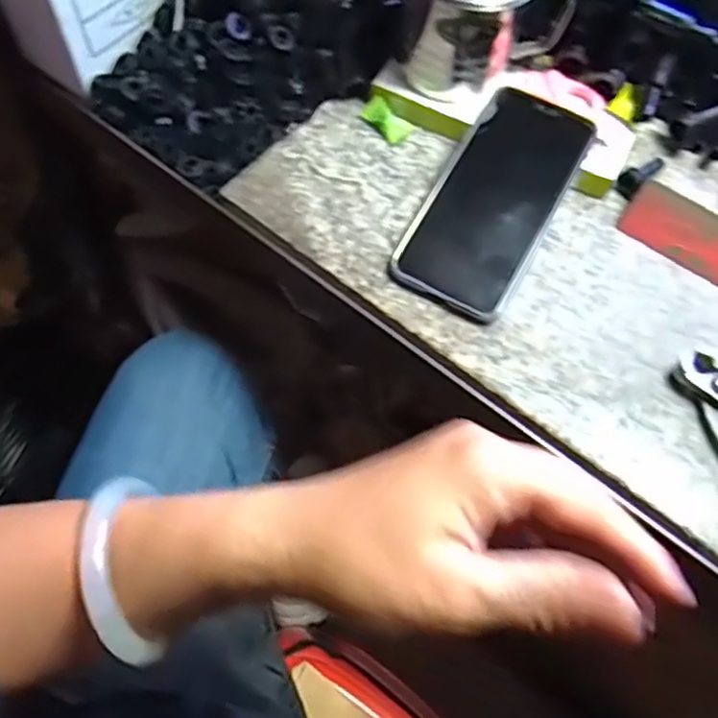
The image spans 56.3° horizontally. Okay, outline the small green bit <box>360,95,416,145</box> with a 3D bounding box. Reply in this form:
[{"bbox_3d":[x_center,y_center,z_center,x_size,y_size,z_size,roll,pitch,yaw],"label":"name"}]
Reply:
[{"bbox_3d":[0.019,-0.165,0.462,0.036,0.012,0.018,38,69,15],"label":"small green bit"}]

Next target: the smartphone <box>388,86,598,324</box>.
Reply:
[{"bbox_3d":[0.087,-0.103,0.425,0.075,0.014,0.160,28,78,14],"label":"smartphone"}]

